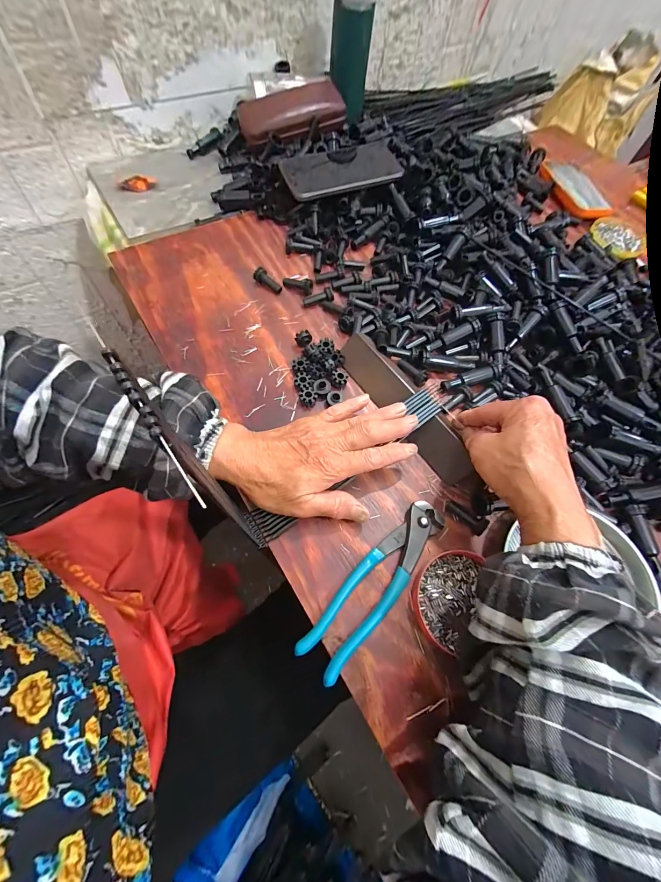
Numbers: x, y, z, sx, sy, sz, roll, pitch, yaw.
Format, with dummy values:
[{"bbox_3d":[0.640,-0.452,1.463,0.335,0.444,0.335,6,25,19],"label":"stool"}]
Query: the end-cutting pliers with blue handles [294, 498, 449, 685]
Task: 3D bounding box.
[{"bbox_3d":[0.040,0.117,0.285,0.039,0.013,0.162,41,68,14],"label":"end-cutting pliers with blue handles"}]

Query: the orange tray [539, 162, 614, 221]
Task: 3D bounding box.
[{"bbox_3d":[0.416,-0.426,0.572,0.091,0.012,0.141,0,65,-5],"label":"orange tray"}]

